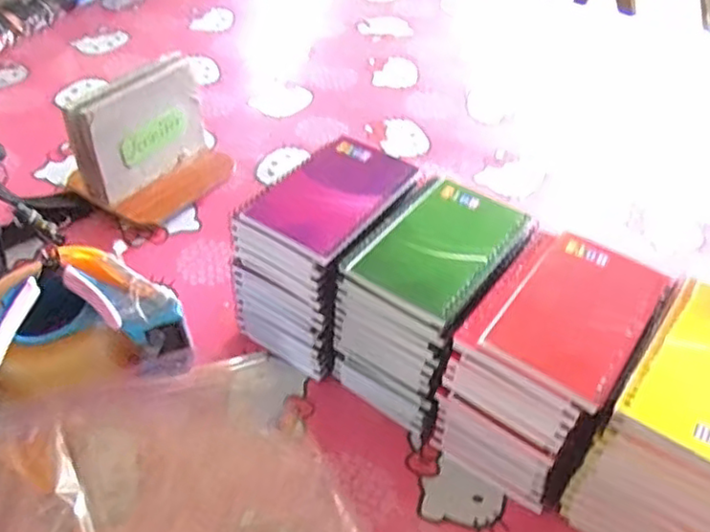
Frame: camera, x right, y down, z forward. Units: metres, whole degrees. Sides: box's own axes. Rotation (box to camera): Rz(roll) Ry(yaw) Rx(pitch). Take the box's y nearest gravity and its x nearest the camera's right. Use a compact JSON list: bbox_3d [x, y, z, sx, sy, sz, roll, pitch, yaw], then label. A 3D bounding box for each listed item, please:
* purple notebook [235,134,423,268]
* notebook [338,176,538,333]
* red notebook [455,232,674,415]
[{"bbox_3d":[-0.019,-0.060,0.528,0.092,0.015,0.138,29,51,25],"label":"purple notebook"},{"bbox_3d":[0.064,-0.016,0.491,0.092,0.012,0.130,30,52,25],"label":"notebook"},{"bbox_3d":[0.145,0.028,0.451,0.097,0.011,0.132,29,51,24],"label":"red notebook"}]

